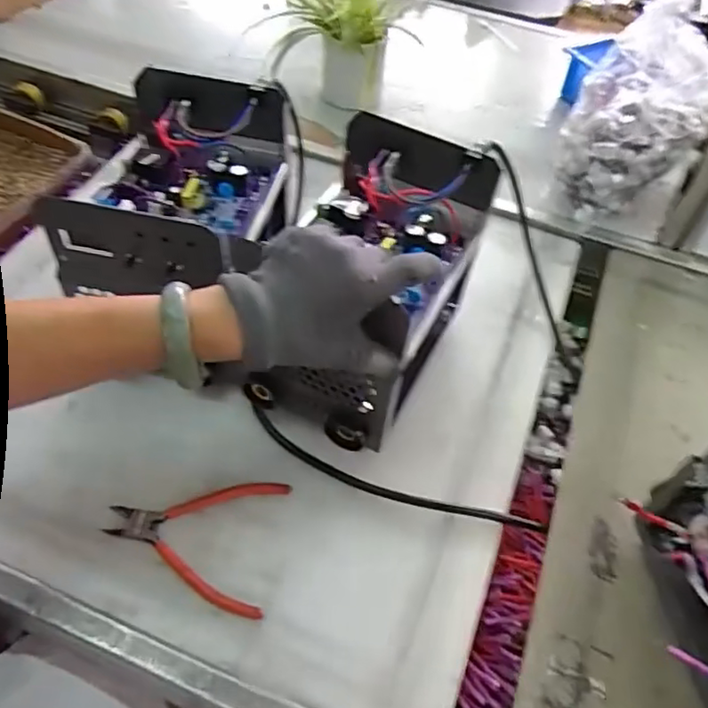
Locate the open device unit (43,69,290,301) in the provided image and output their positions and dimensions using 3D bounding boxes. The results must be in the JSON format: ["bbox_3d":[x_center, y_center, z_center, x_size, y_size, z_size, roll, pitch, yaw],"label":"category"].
[{"bbox_3d":[-0.151,-0.166,0.587,0.169,0.075,0.231,10,52,3],"label":"open device unit"}]

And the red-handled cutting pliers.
[{"bbox_3d":[-0.134,0.150,0.529,0.140,0.007,0.112,10,52,3],"label":"red-handled cutting pliers"}]

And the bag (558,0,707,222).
[{"bbox_3d":[0.353,-0.292,0.797,0.157,0.205,0.184,20,53,11],"label":"bag"}]

